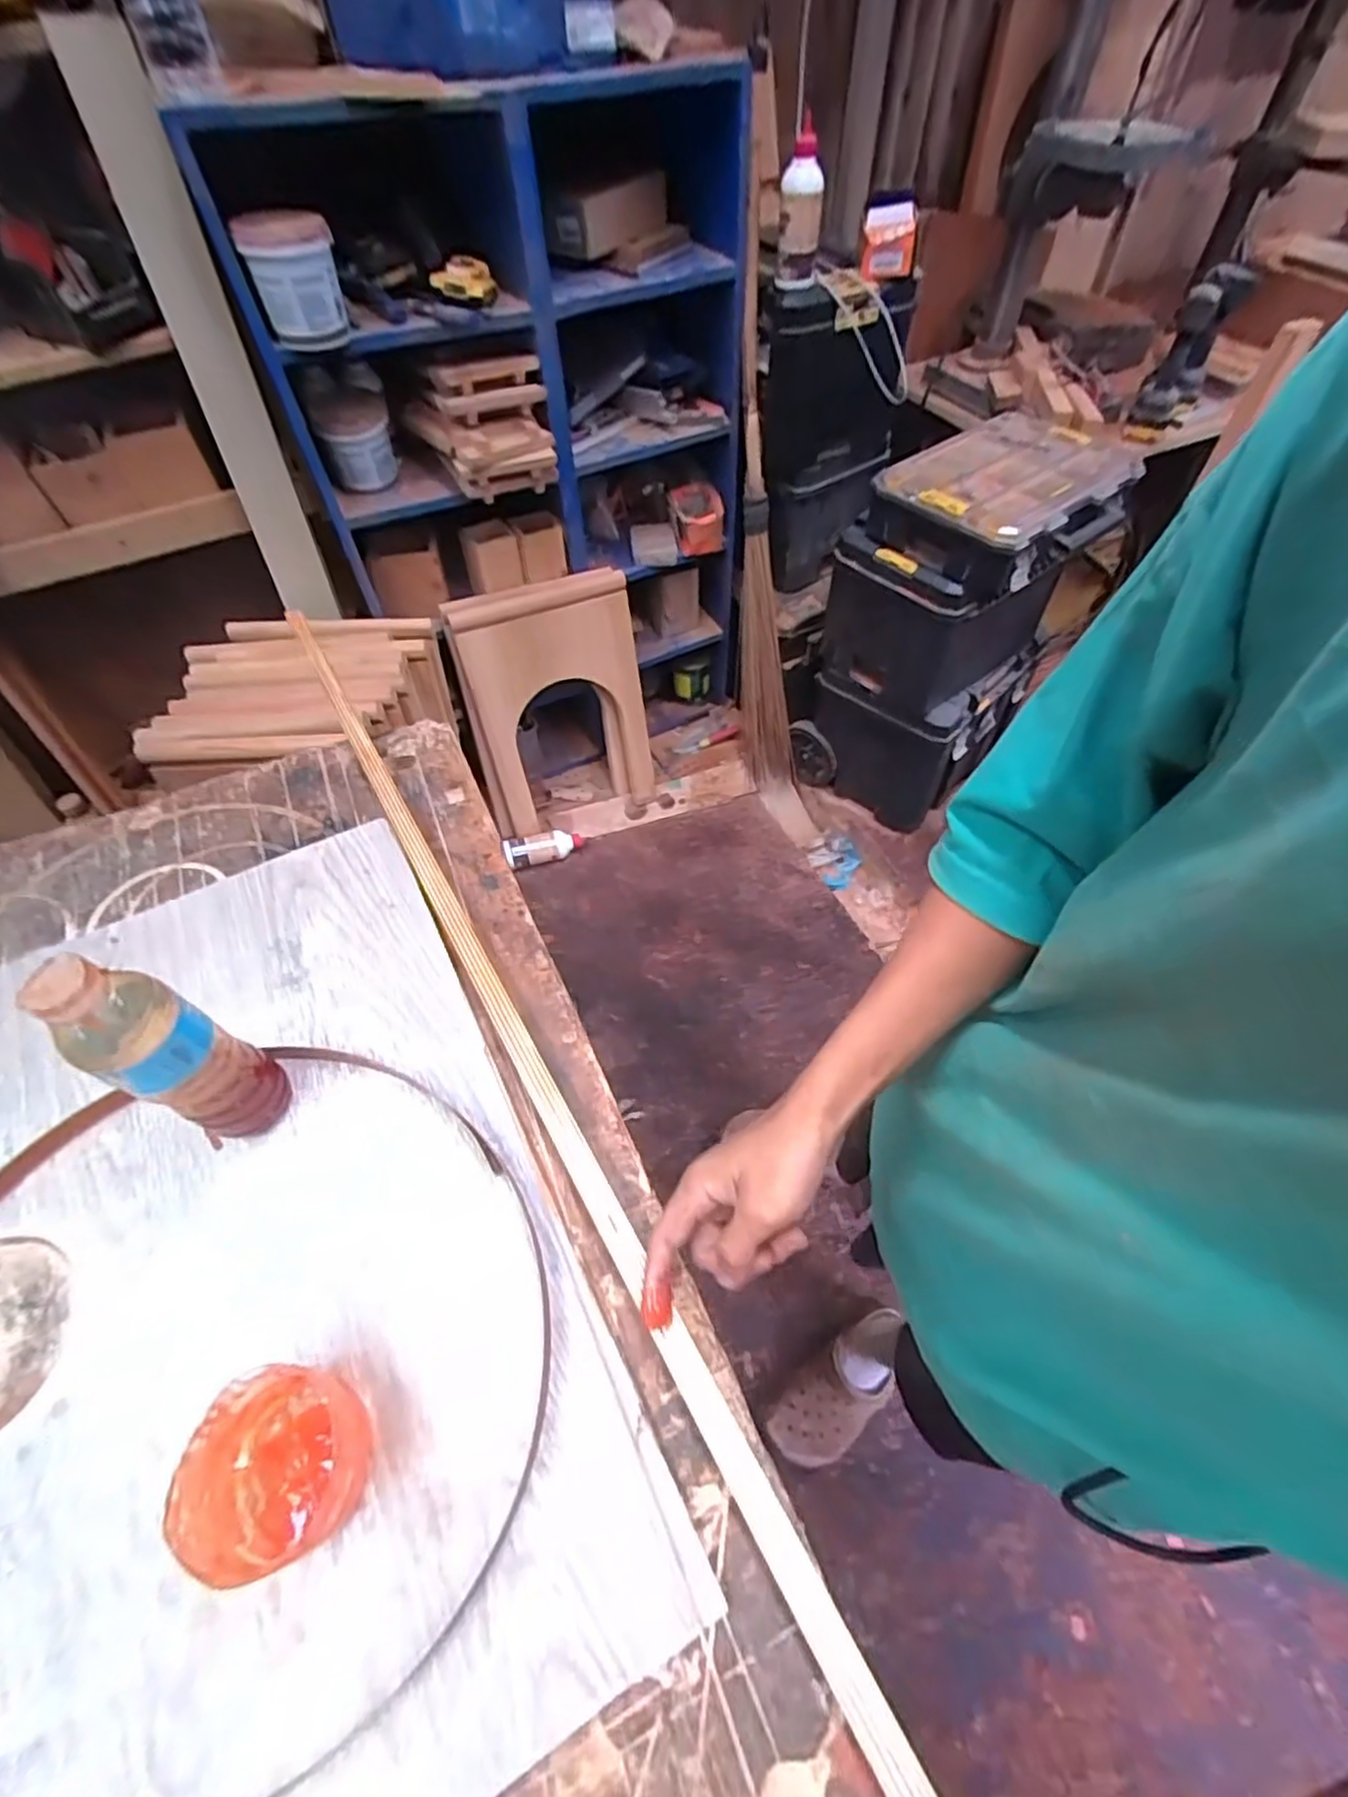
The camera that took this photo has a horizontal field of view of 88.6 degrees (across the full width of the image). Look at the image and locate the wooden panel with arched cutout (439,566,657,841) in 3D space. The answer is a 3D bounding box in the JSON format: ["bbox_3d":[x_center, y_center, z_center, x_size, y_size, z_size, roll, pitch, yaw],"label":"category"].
[{"bbox_3d":[-0.268,-0.435,1.609,0.400,0.574,0.079,-17,47,-12],"label":"wooden panel with arched cutout"}]

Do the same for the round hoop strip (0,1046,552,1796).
[{"bbox_3d":[-0.276,0.265,0.393,0.403,0.021,0.364,-13,55,-7],"label":"round hoop strip"}]

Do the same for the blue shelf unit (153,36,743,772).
[{"bbox_3d":[-0.240,-0.788,1.432,0.823,1.179,0.264,-29,58,-17],"label":"blue shelf unit"}]

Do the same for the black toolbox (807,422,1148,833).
[{"bbox_3d":[0.605,-0.579,1.602,0.447,0.792,0.415,-36,61,-21],"label":"black toolbox"}]

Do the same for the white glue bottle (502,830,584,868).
[{"bbox_3d":[-0.317,-0.125,1.694,0.193,0.080,0.056,-21,56,-12],"label":"white glue bottle"}]

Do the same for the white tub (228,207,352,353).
[{"bbox_3d":[-0.533,-0.874,0.981,0.119,0.132,0.118,-19,56,-11],"label":"white tub"}]

